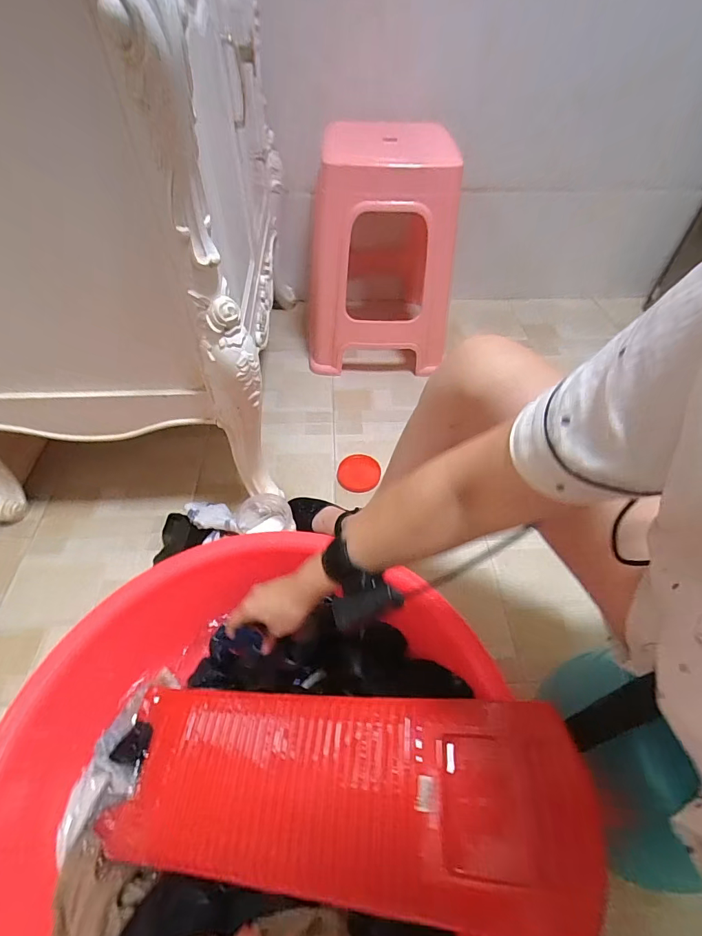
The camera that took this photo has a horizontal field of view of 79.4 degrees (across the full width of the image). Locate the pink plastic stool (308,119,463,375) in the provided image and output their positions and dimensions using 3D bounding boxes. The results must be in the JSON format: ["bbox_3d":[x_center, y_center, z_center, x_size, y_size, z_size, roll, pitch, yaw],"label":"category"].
[{"bbox_3d":[0.075,-0.535,1.100,0.346,0.506,0.348,2,51,1],"label":"pink plastic stool"}]

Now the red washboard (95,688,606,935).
[{"bbox_3d":[-0.030,0.359,0.480,0.535,0.018,0.183,-8,48,18],"label":"red washboard"}]

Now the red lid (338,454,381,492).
[{"bbox_3d":[0.018,0.010,0.940,0.093,0.008,0.095,0,51,-1],"label":"red lid"}]

